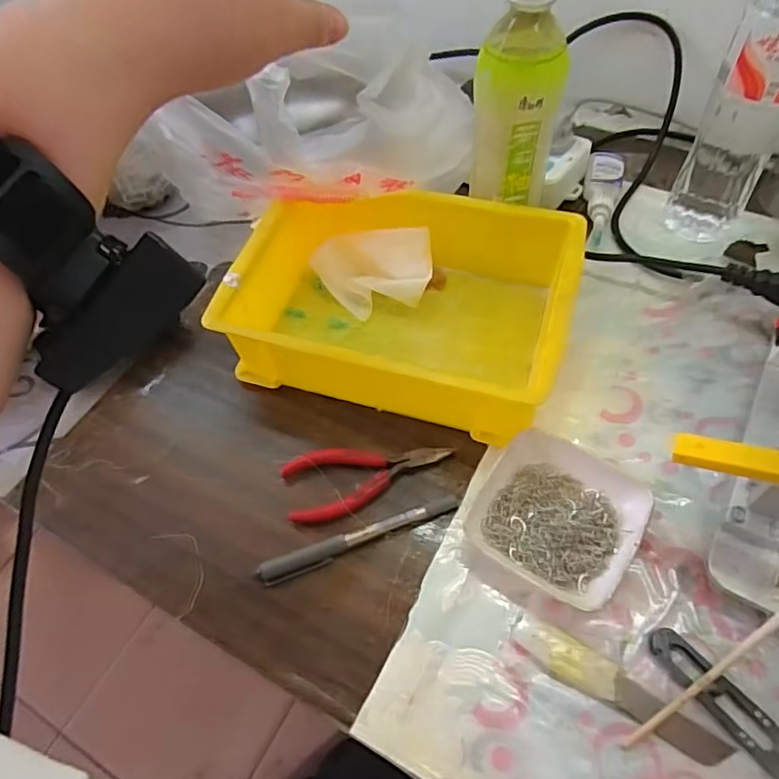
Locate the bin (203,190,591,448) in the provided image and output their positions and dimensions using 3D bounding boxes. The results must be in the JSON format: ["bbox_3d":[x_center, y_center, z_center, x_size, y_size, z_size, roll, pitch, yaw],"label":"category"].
[{"bbox_3d":[0.012,-0.068,0.447,0.235,0.074,0.173,15,58,14],"label":"bin"}]

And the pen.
[{"bbox_3d":[-0.019,0.095,0.374,0.133,0.007,0.015,-20,57,-9],"label":"pen"}]

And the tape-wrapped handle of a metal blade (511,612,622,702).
[{"bbox_3d":[0.101,0.154,0.332,0.063,0.009,0.023,30,63,22],"label":"tape-wrapped handle of a metal blade"}]

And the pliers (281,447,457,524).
[{"bbox_3d":[-0.015,0.057,0.400,0.113,0.016,0.049,-17,56,-7],"label":"pliers"}]

